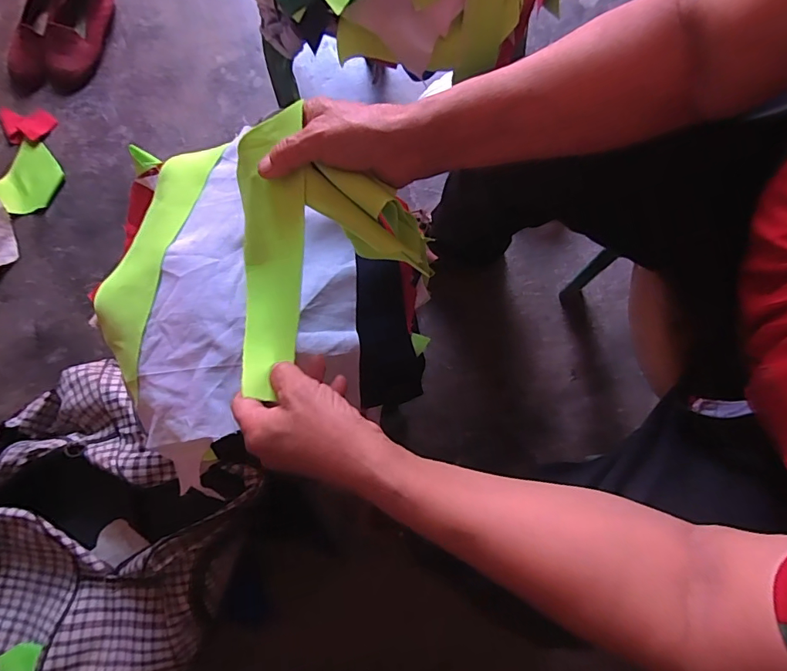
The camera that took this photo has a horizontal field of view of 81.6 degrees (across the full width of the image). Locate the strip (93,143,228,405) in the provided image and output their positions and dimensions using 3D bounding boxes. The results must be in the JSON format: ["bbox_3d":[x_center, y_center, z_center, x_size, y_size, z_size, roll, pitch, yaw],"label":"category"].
[{"bbox_3d":[-0.257,-0.086,0.476,0.082,0.042,0.275,17,80,6],"label":"strip"}]

